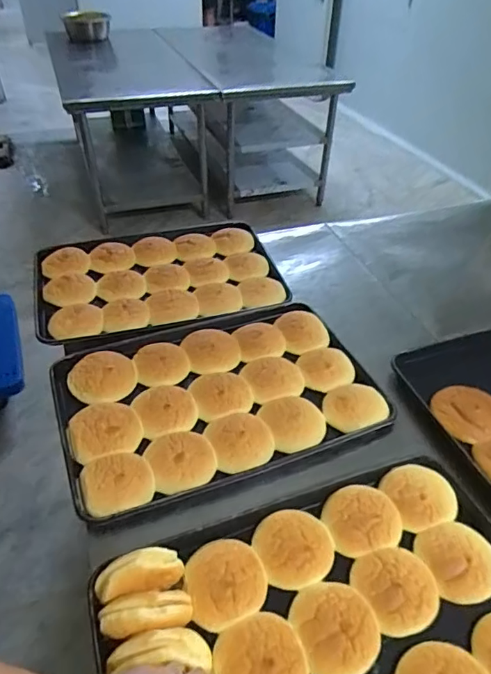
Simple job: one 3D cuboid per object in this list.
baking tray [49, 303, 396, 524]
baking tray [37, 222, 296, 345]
[{"bbox_3d":[-0.057,0.104,0.956,0.561,0.037,0.380,-13,43,-19],"label":"baking tray"},{"bbox_3d":[-0.210,-0.156,1.209,0.564,0.037,0.369,-10,42,-15],"label":"baking tray"}]

